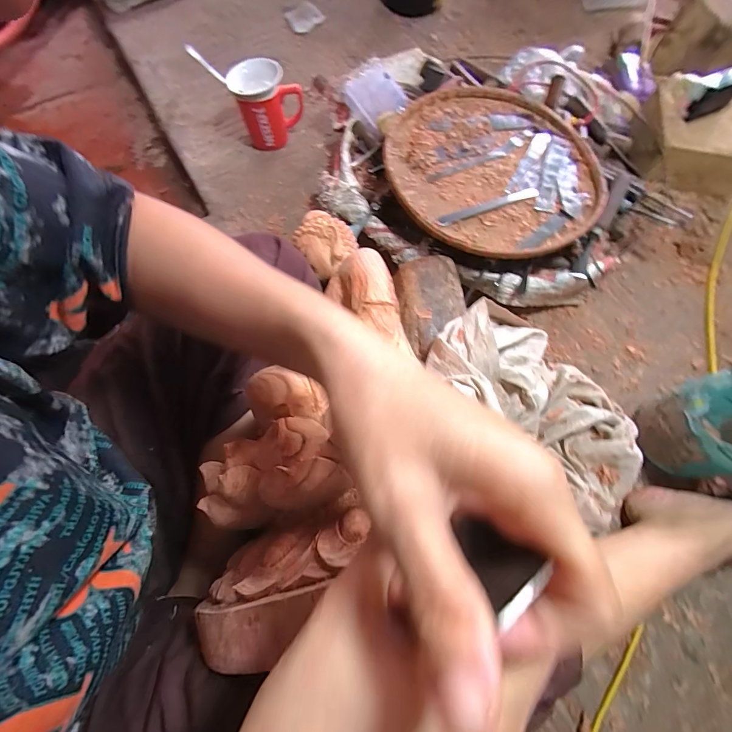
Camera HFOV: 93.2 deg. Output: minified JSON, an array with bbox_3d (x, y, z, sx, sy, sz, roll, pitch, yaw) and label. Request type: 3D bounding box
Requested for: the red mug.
[{"bbox_3d":[-0.170,-0.459,0.616,0.115,0.109,0.082,-9,69,-2],"label":"red mug"}]

